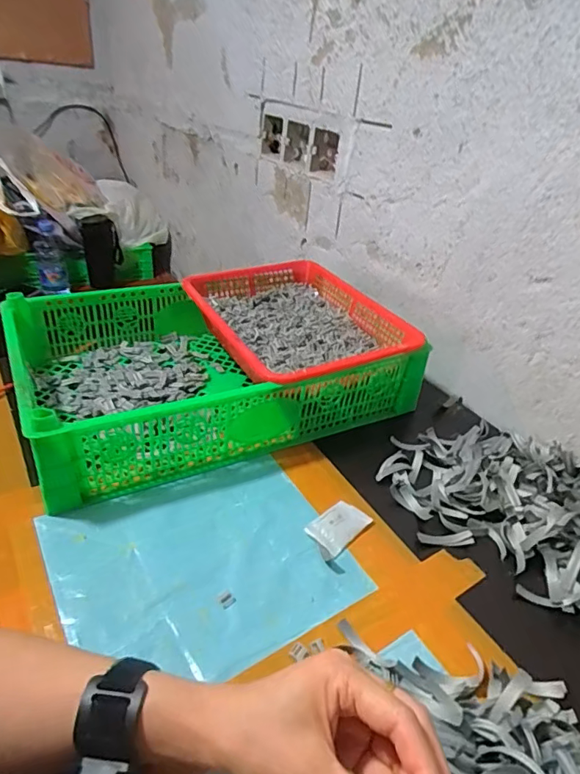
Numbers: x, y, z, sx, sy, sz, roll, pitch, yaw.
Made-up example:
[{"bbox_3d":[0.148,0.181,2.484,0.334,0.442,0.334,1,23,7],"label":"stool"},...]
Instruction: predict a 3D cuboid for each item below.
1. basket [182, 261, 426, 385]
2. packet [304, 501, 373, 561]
[{"bbox_3d":[0.007,-0.084,0.692,0.253,0.070,0.300,-13,37,-28],"label":"basket"},{"bbox_3d":[0.047,0.139,0.488,0.039,0.010,0.072,30,39,32],"label":"packet"}]

